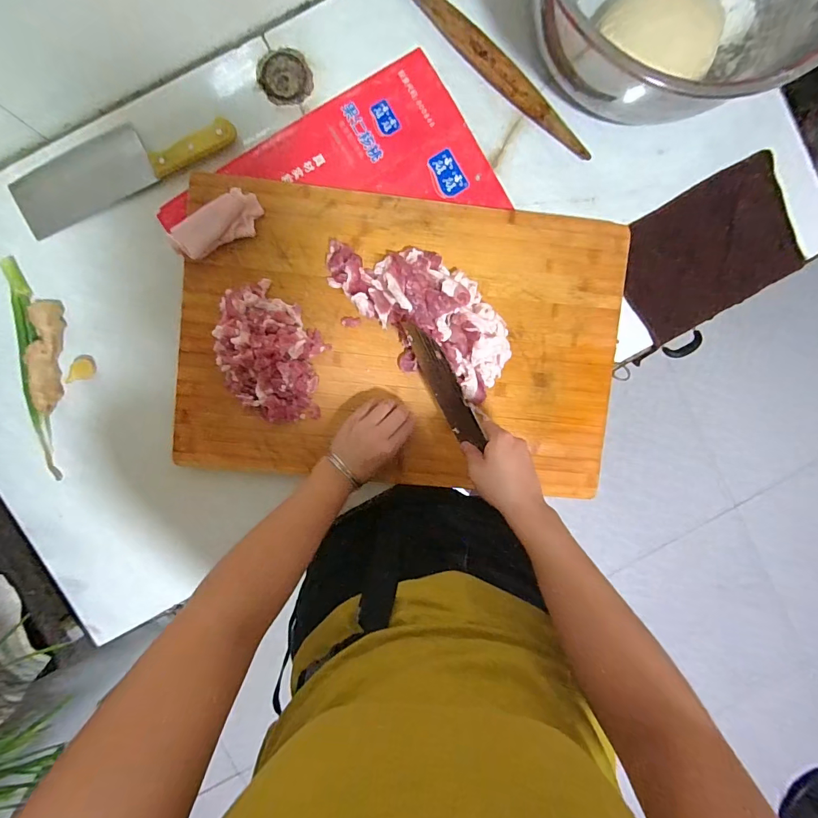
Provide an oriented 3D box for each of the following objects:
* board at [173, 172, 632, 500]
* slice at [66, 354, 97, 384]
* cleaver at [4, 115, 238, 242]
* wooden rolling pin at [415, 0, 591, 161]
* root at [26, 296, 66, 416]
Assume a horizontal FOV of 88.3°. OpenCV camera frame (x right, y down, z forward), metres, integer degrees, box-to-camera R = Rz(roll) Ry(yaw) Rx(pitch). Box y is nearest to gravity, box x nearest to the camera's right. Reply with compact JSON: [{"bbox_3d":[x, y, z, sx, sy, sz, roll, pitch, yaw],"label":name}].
[{"bbox_3d":[-0.006,-0.086,0.548,0.559,0.031,0.367,5,91,-2],"label":"board"},{"bbox_3d":[-0.424,-0.049,0.544,0.022,0.018,0.041,35,91,-3],"label":"slice"},{"bbox_3d":[-0.358,-0.309,0.524,0.277,0.023,0.076,-26,94,0],"label":"cleaver"},{"bbox_3d":[0.107,-0.436,0.538,0.325,0.028,0.026,41,91,-4],"label":"wooden rolling pin"},{"bbox_3d":[-0.457,-0.067,0.530,0.024,0.033,0.139,4,93,-2],"label":"root"}]

